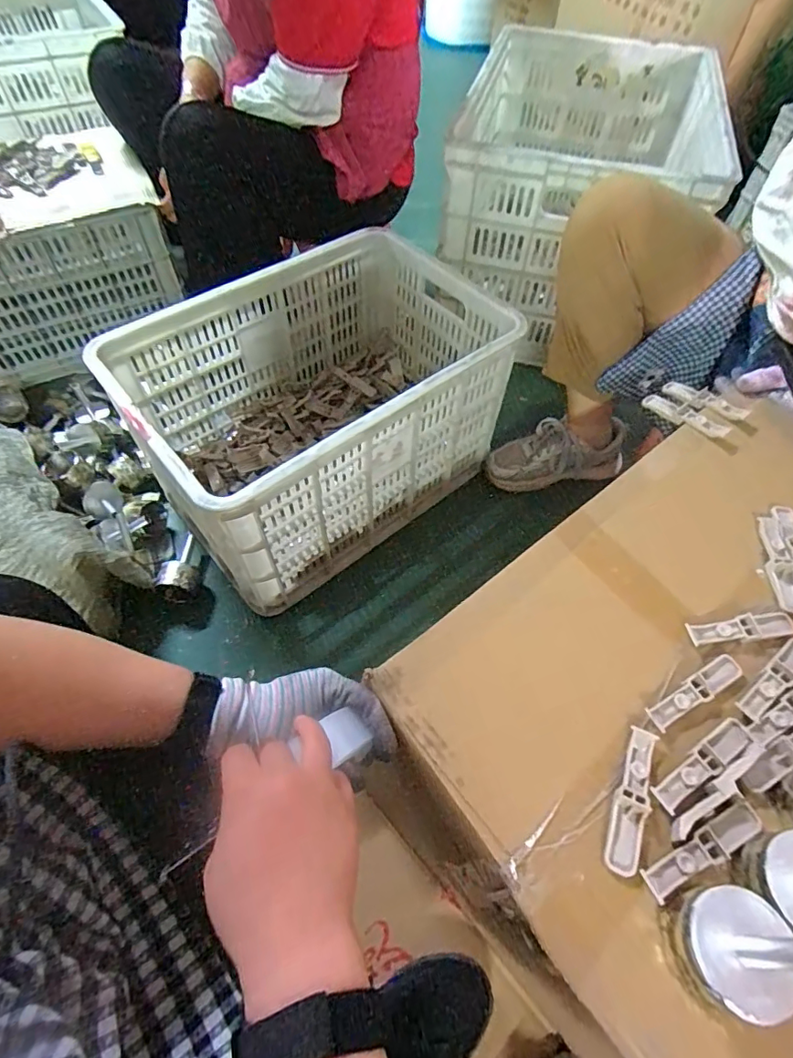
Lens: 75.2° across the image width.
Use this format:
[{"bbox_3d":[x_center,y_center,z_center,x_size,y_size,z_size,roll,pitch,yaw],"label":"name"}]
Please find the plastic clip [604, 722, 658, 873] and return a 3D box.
[{"bbox_3d":[0.169,0.192,0.370,0.021,0.008,0.099,22,58,12],"label":"plastic clip"}]

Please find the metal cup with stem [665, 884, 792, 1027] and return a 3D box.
[{"bbox_3d":[0.199,0.235,0.283,0.057,0.092,0.060,1,56,-2],"label":"metal cup with stem"}]

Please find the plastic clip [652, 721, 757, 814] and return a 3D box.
[{"bbox_3d":[0.229,0.176,0.385,0.096,0.011,0.021,-27,61,-19],"label":"plastic clip"}]

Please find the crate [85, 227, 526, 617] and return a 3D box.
[{"bbox_3d":[-0.114,-0.193,0.836,0.542,0.286,0.364,-35,64,-22],"label":"crate"}]

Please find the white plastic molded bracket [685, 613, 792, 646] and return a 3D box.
[{"bbox_3d":[0.302,0.086,0.451,0.095,0.009,0.021,-5,57,-5],"label":"white plastic molded bracket"}]

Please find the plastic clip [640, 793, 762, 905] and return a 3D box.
[{"bbox_3d":[0.212,0.218,0.354,0.101,0.011,0.023,-23,60,-16],"label":"plastic clip"}]

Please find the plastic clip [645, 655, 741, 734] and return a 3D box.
[{"bbox_3d":[0.242,0.131,0.416,0.100,0.008,0.020,-25,61,-18],"label":"plastic clip"}]

